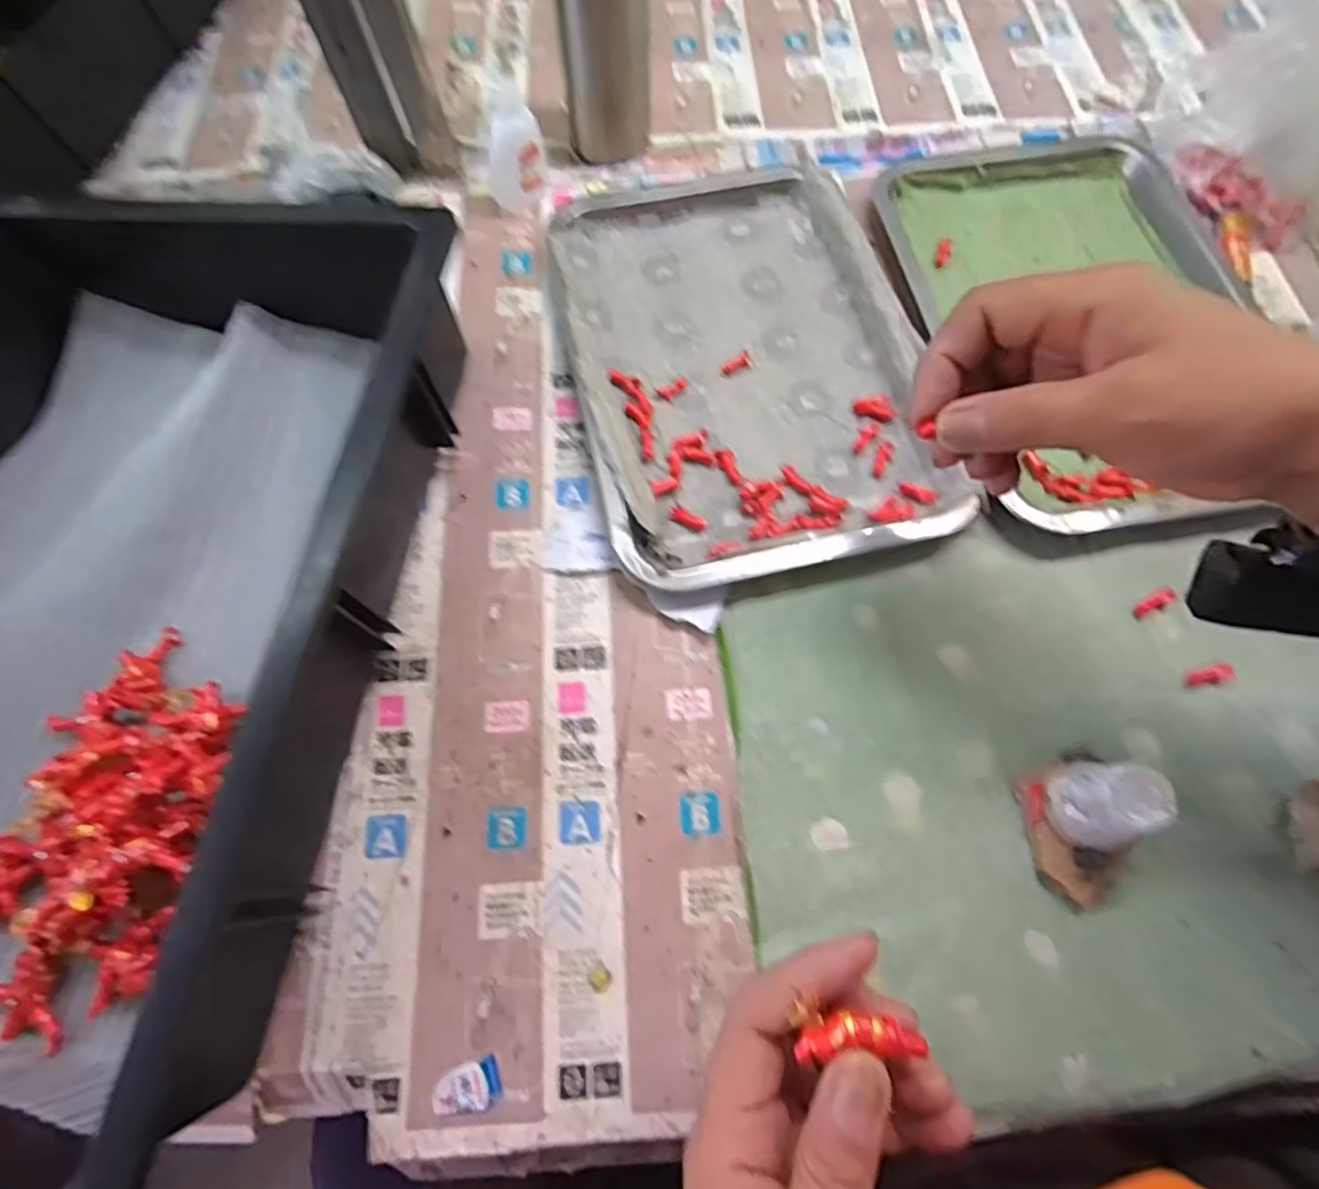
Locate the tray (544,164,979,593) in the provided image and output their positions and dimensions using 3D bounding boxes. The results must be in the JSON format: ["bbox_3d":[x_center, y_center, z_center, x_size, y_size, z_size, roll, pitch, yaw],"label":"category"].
[{"bbox_3d":[0.050,-0.159,0.420,0.210,0.022,0.309,-13,68,-4],"label":"tray"}]

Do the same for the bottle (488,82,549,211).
[{"bbox_3d":[-0.099,-0.305,0.453,0.026,0.067,0.037,27,71,12],"label":"bottle"}]

